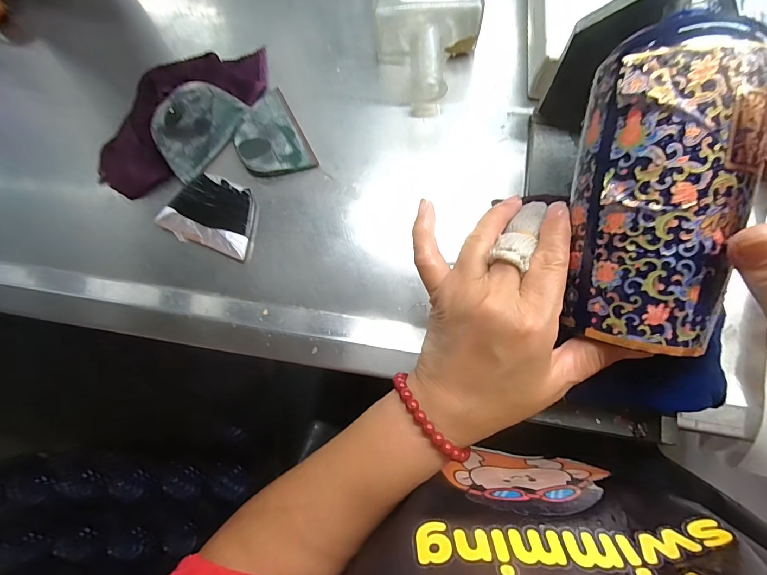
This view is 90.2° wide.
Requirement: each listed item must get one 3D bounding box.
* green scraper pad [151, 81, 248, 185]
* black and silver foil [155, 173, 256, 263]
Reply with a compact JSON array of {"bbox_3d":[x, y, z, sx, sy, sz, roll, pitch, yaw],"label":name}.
[{"bbox_3d":[-0.165,-0.141,0.333,0.055,0.004,0.083,40,89,-19],"label":"green scraper pad"},{"bbox_3d":[-0.148,-0.064,0.331,0.082,0.010,0.061,20,85,6],"label":"black and silver foil"}]

